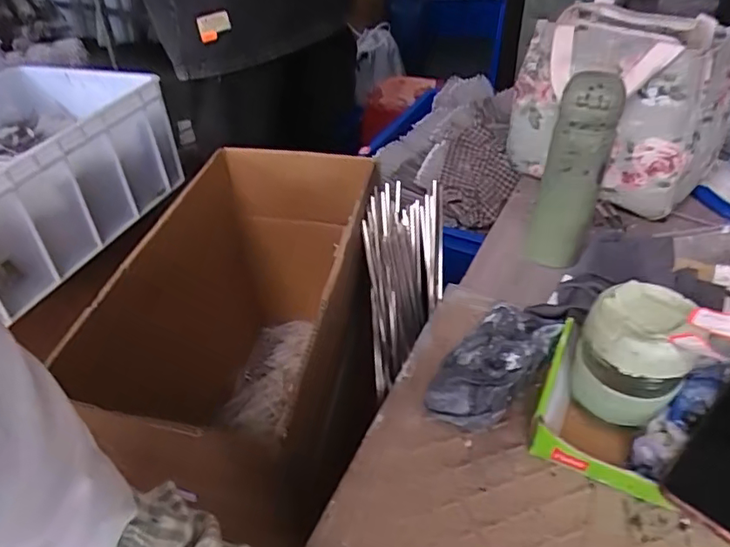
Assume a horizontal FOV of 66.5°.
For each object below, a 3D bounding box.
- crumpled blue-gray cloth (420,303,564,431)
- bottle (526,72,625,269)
[{"bbox_3d":[0.115,0.079,0.506,0.070,0.068,0.135,28,48,31],"label":"crumpled blue-gray cloth"},{"bbox_3d":[0.232,-0.108,0.622,0.063,0.218,0.063,19,44,22],"label":"bottle"}]

